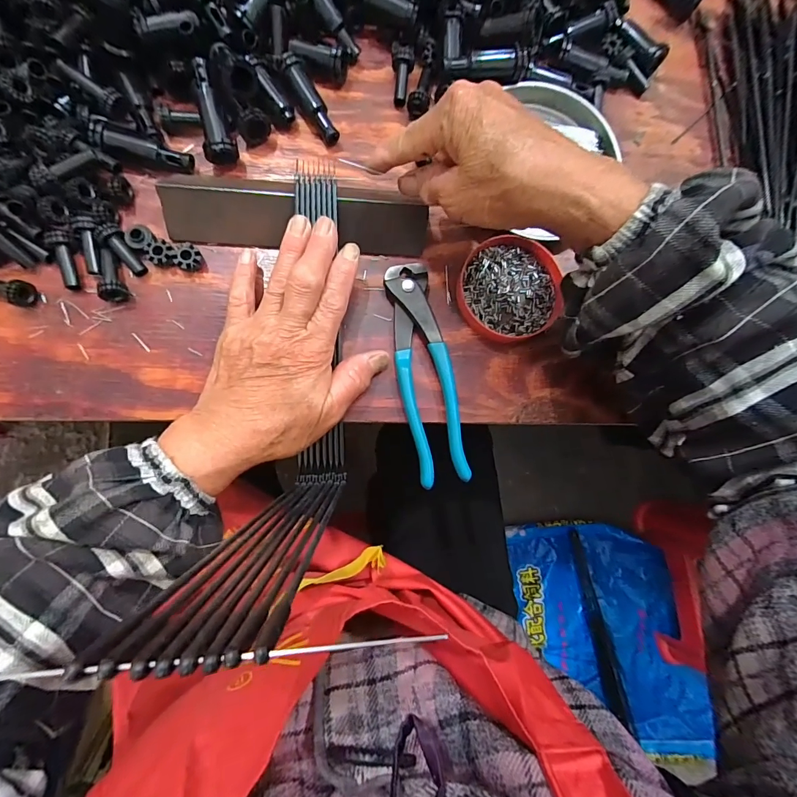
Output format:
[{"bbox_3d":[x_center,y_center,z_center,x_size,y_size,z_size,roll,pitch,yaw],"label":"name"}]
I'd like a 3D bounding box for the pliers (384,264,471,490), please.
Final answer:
[{"bbox_3d":[0.020,-0.019,0.299,0.039,0.015,0.161,-9,86,-6],"label":"pliers"}]

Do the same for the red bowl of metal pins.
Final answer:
[{"bbox_3d":[0.086,-0.085,0.312,0.079,0.012,0.079,0,85,-5],"label":"red bowl of metal pins"}]

